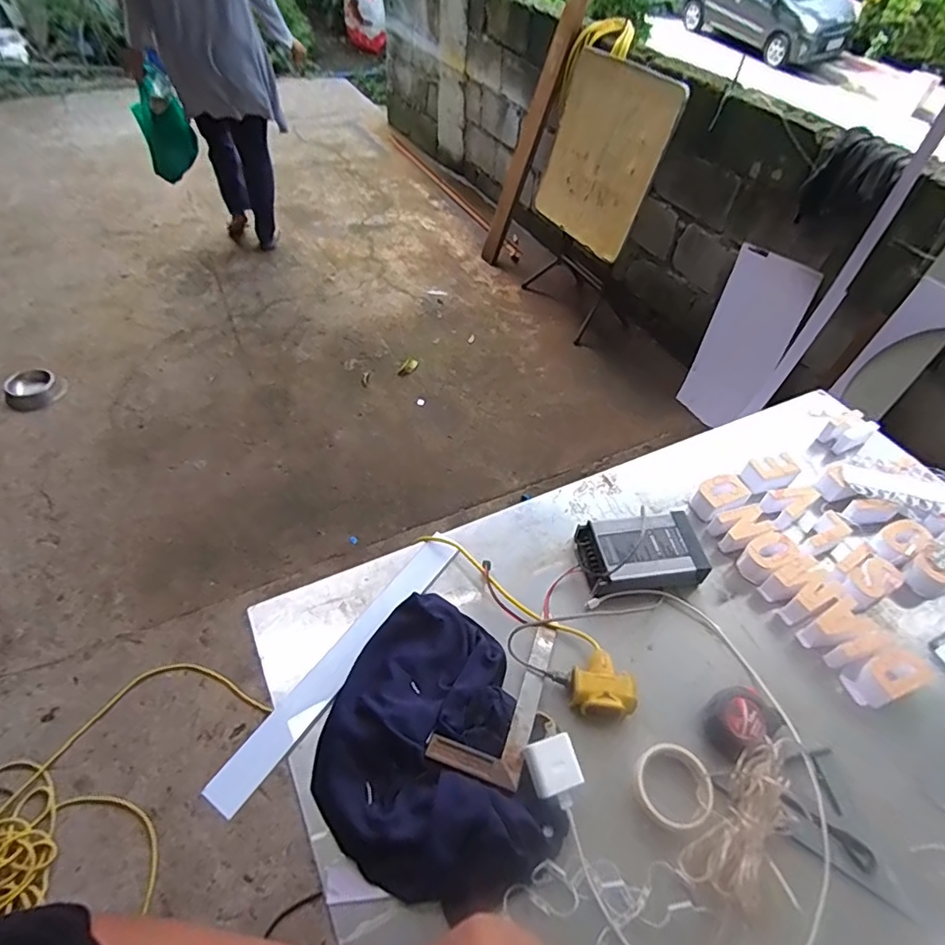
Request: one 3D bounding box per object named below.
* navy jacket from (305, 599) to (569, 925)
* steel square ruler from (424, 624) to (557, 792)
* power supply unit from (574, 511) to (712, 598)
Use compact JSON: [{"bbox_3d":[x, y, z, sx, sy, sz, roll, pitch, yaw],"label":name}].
[{"bbox_3d":[-0.060,0.322,0.673,0.254,0.061,0.352,-13,52,-13],"label":"navy jacket"},{"bbox_3d":[0.033,0.284,0.723,0.111,0.009,0.219,14,42,13],"label":"steel square ruler"},{"bbox_3d":[0.259,0.126,0.851,0.184,0.054,0.117,-4,50,-6],"label":"power supply unit"}]

